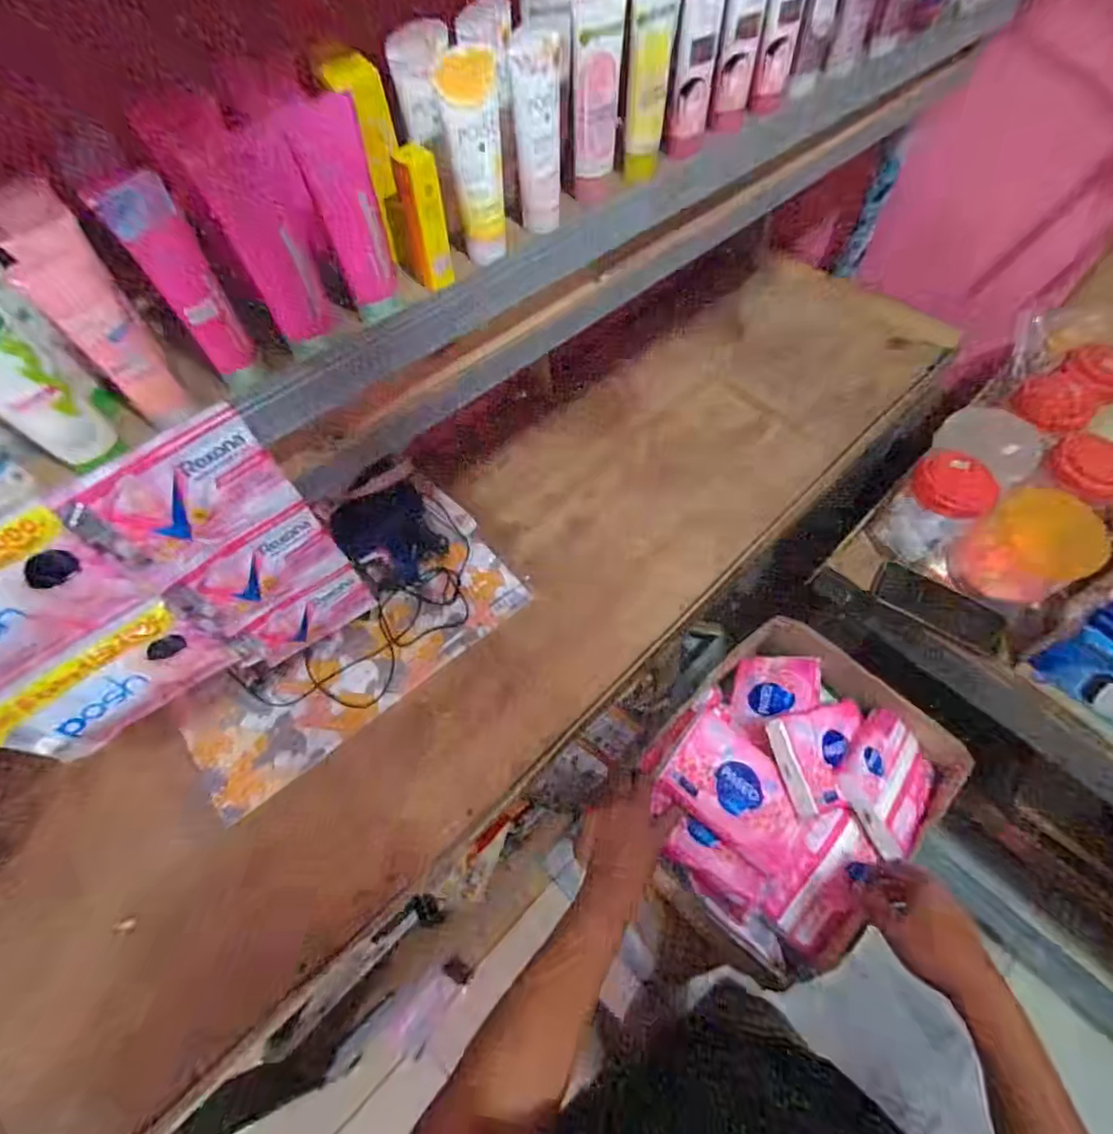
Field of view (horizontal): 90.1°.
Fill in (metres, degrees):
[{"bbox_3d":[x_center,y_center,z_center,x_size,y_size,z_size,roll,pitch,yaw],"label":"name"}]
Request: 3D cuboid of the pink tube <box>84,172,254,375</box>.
[{"bbox_3d":[-0.260,-0.198,0.389,0.039,0.123,0.021,-32,61,-16],"label":"pink tube"}]

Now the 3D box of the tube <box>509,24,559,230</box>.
[{"bbox_3d":[-0.015,-0.391,0.508,0.039,0.140,0.038,-2,57,2],"label":"tube"}]

